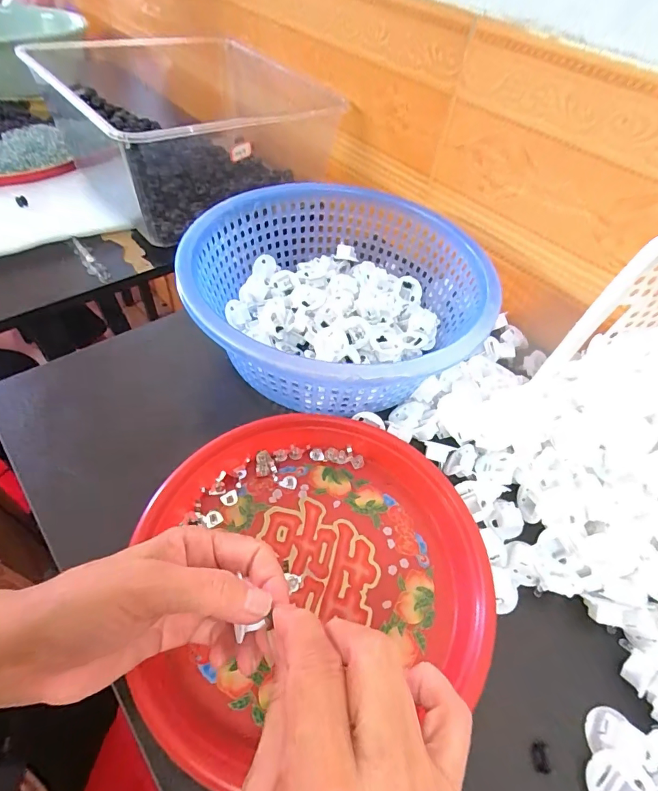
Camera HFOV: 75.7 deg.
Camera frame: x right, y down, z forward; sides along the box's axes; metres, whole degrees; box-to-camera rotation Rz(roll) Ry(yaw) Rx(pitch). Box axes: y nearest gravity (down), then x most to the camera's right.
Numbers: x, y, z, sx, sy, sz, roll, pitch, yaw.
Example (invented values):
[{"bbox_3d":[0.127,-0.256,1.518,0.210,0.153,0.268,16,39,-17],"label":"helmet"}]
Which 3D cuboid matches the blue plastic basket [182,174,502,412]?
[{"bbox_3d":[0.009,-0.092,0.404,0.258,0.086,0.267,3,51,-4],"label":"blue plastic basket"}]

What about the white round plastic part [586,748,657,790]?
[{"bbox_3d":[0.166,0.222,0.240,0.032,0.014,0.032,3,51,-4],"label":"white round plastic part"}]

